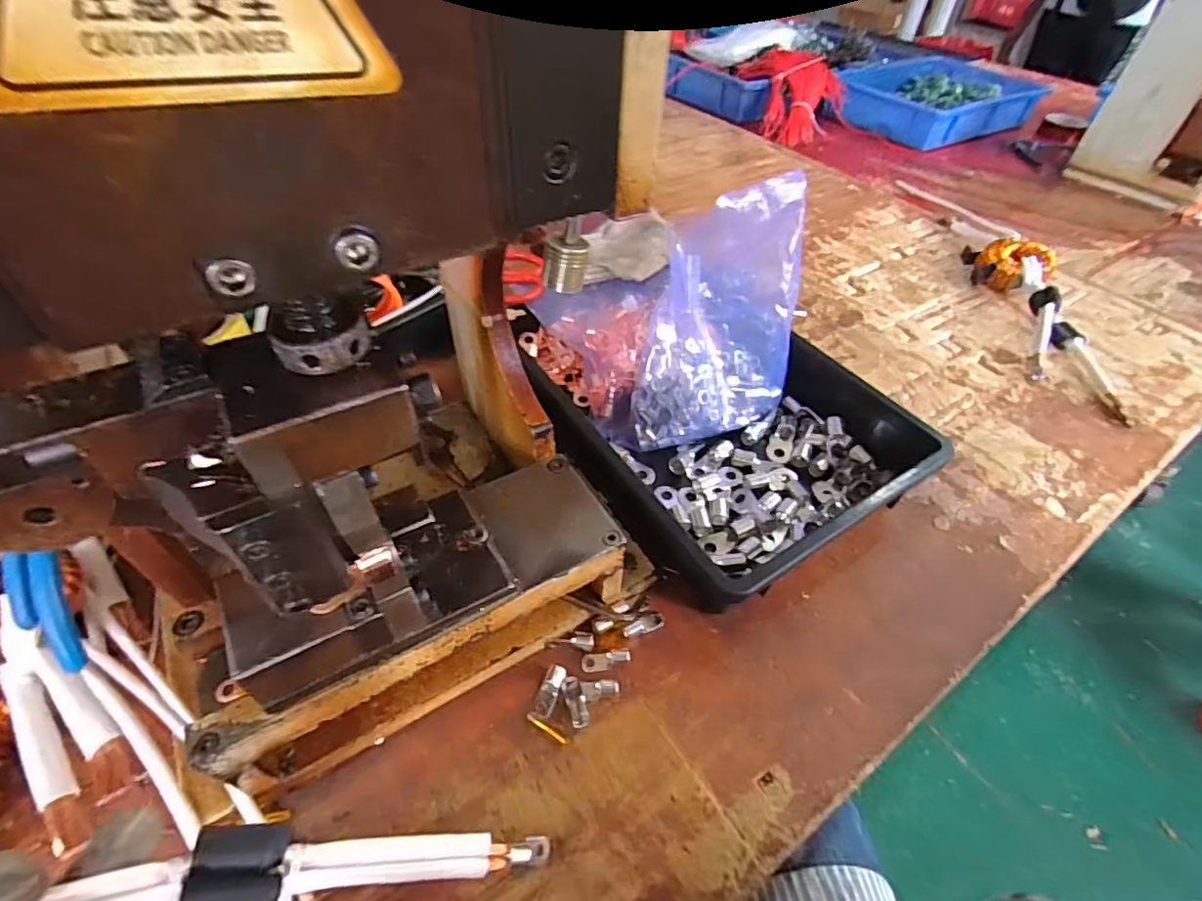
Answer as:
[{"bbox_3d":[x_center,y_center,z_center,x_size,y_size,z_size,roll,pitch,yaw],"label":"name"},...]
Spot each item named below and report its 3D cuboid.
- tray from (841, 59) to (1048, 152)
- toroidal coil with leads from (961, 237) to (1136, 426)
[{"bbox_3d":[0.701,-0.755,1.184,0.471,0.062,0.299,-26,54,-26],"label":"tray"},{"bbox_3d":[0.518,-0.155,0.646,0.092,0.047,0.300,6,48,2],"label":"toroidal coil with leads"}]

